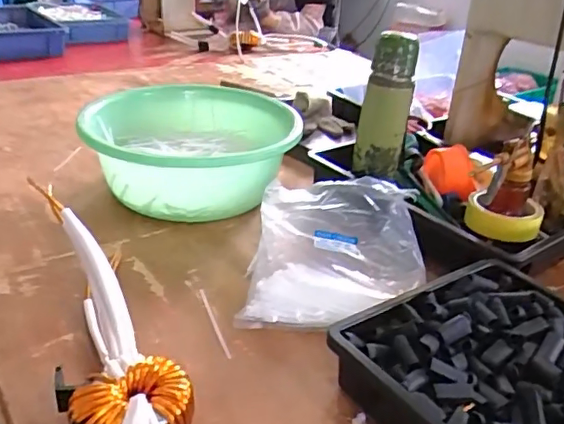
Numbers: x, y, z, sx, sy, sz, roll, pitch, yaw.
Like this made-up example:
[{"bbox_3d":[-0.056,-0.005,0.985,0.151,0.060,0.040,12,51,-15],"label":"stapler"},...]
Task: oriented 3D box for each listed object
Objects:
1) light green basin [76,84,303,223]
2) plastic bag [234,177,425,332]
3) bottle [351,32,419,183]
[{"bbox_3d":[-0.135,-0.088,0.849,0.294,0.129,0.310,2,27,-1],"label":"light green basin"},{"bbox_3d":[0.066,0.046,0.673,0.201,0.085,0.226,7,27,6],"label":"plastic bag"},{"bbox_3d":[0.148,-0.151,0.808,0.067,0.191,0.056,9,28,12],"label":"bottle"}]

